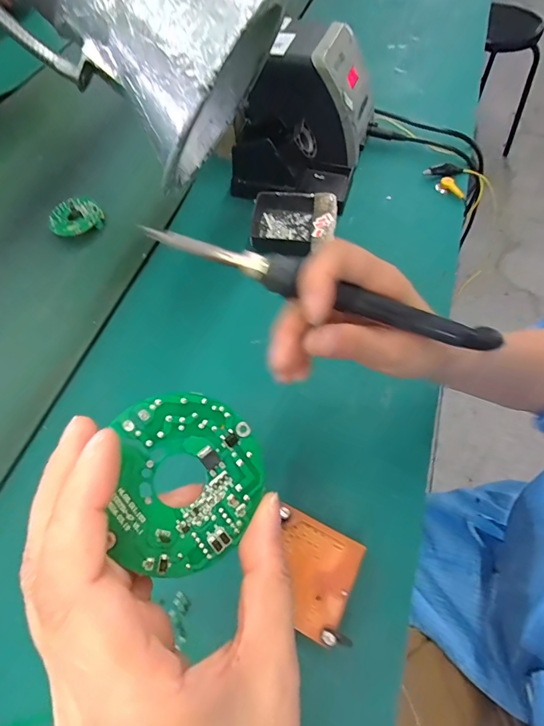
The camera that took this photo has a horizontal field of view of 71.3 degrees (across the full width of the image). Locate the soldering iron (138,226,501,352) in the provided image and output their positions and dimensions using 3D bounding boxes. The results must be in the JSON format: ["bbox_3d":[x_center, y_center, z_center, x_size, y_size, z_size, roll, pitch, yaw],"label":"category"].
[{"bbox_3d":[0.027,-0.040,0.203,0.194,0.017,0.016,19,63,-1],"label":"soldering iron"}]

